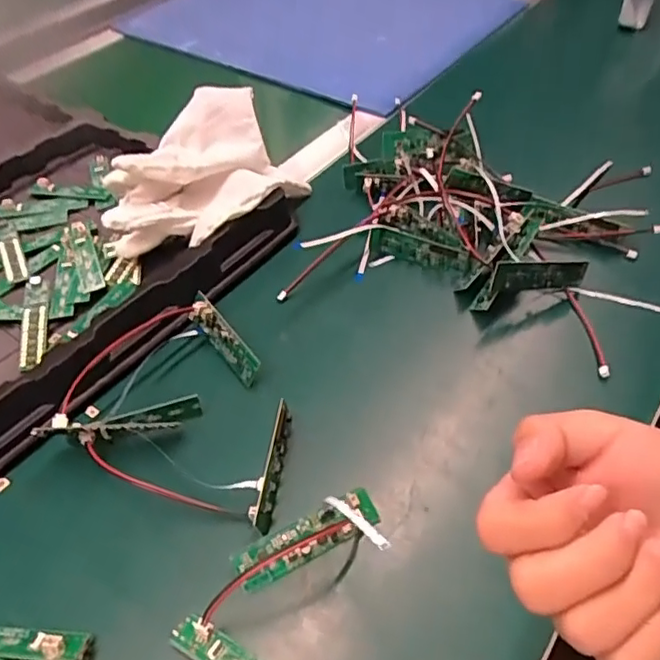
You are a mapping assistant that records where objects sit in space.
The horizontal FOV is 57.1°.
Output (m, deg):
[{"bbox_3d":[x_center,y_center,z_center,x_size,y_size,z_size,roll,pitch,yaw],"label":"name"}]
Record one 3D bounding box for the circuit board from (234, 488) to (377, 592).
[{"bbox_3d":[-0.013,0.114,0.335,0.081,0.005,0.022,-23,71,-15],"label":"circuit board"}]

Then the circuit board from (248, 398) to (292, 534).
[{"bbox_3d":[-0.033,0.081,0.359,0.011,0.020,0.079,6,49,7],"label":"circuit board"}]

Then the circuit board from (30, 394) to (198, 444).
[{"bbox_3d":[-0.128,0.057,0.374,0.095,0.019,0.013,-8,47,-23],"label":"circuit board"}]

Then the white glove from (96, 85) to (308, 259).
[{"bbox_3d":[-0.107,-0.128,0.503,0.174,0.070,0.124,-25,51,-20],"label":"white glove"}]

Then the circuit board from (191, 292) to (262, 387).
[{"bbox_3d":[-0.075,0.006,0.422,0.006,0.022,0.076,-3,45,-52],"label":"circuit board"}]

